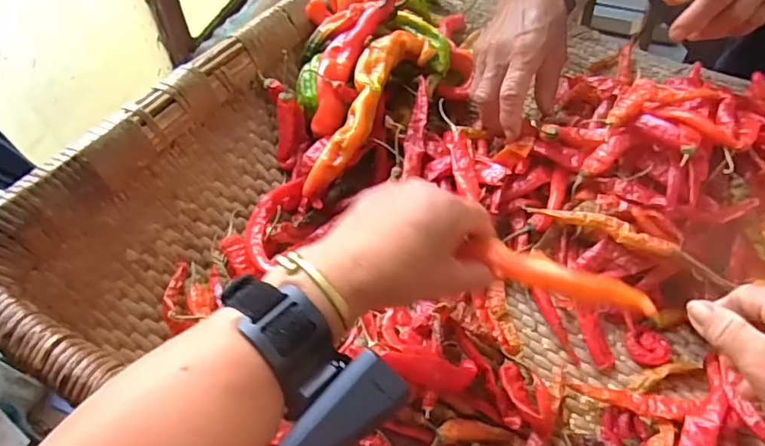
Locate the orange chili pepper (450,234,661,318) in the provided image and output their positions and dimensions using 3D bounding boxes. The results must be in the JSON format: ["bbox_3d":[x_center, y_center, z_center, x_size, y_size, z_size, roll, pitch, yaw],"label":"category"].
[{"bbox_3d":[0.107,0.033,0.333,0.110,0.020,0.018,18,57,26],"label":"orange chili pepper"}]

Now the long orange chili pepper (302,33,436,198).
[{"bbox_3d":[-0.018,-0.104,0.479,0.044,0.046,0.178,30,61,16],"label":"long orange chili pepper"}]

